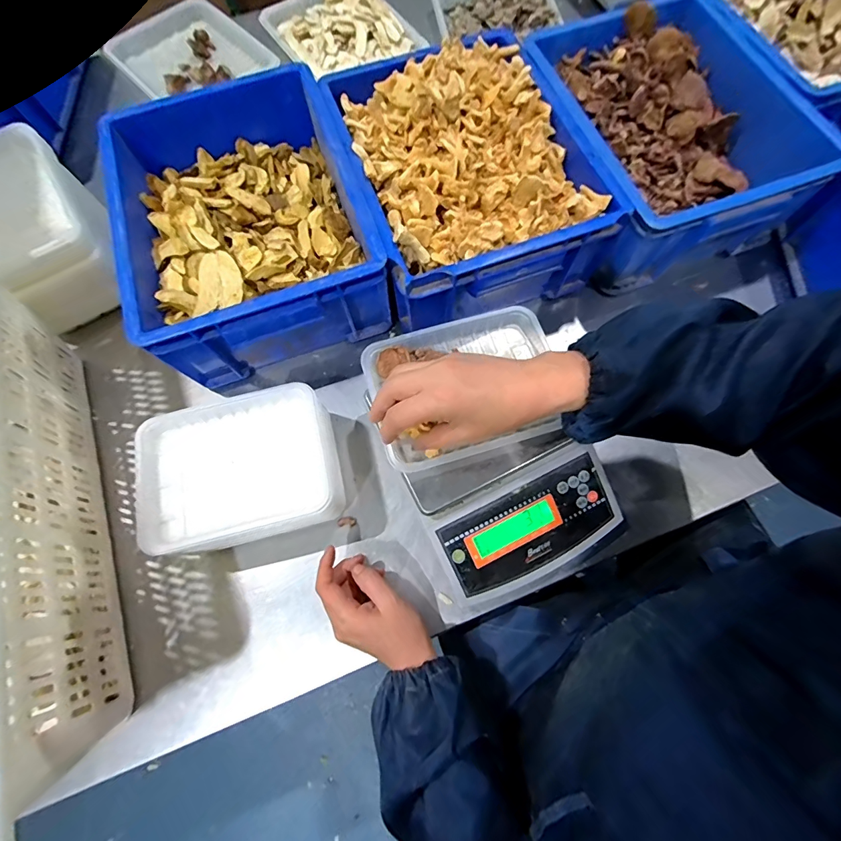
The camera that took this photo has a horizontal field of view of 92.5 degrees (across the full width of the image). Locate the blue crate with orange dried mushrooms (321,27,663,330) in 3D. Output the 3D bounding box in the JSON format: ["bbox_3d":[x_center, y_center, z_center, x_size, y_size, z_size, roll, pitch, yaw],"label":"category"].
[{"bbox_3d":[0.064,-0.304,0.510,0.283,0.140,0.346,-18,71,-4],"label":"blue crate with orange dried mushrooms"}]

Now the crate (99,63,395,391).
[{"bbox_3d":[-0.207,-0.248,0.506,0.262,0.125,0.360,-19,71,-4],"label":"crate"}]

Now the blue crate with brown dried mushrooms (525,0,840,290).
[{"bbox_3d":[0.305,-0.370,0.529,0.264,0.115,0.355,-21,71,-5],"label":"blue crate with brown dried mushrooms"}]

